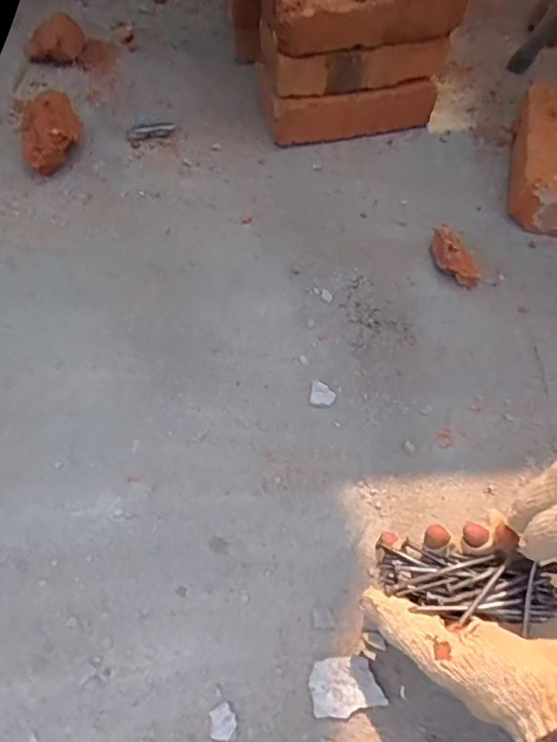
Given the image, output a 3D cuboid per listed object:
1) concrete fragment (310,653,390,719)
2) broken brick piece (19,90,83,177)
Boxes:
[{"bbox_3d":[0.043,0.209,0.381,0.045,0.011,0.034,-12,60,-9],"label":"concrete fragment"},{"bbox_3d":[-0.232,-0.241,0.584,0.066,0.066,0.063,-21,64,-13],"label":"broken brick piece"}]

